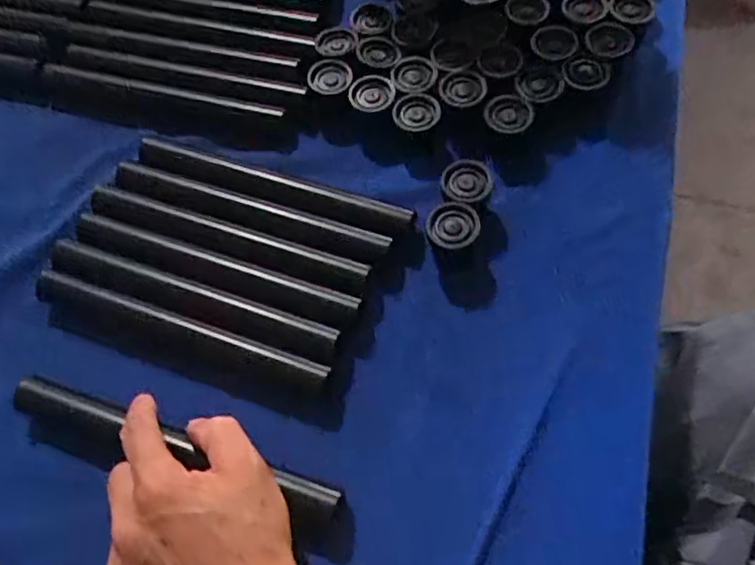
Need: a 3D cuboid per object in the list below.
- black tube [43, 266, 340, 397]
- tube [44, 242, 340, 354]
[{"bbox_3d":[-0.135,0.031,0.424,0.215,0.019,0.022,16,65,12],"label":"black tube"},{"bbox_3d":[-0.127,0.009,0.432,0.212,0.016,0.023,15,65,12],"label":"tube"}]

